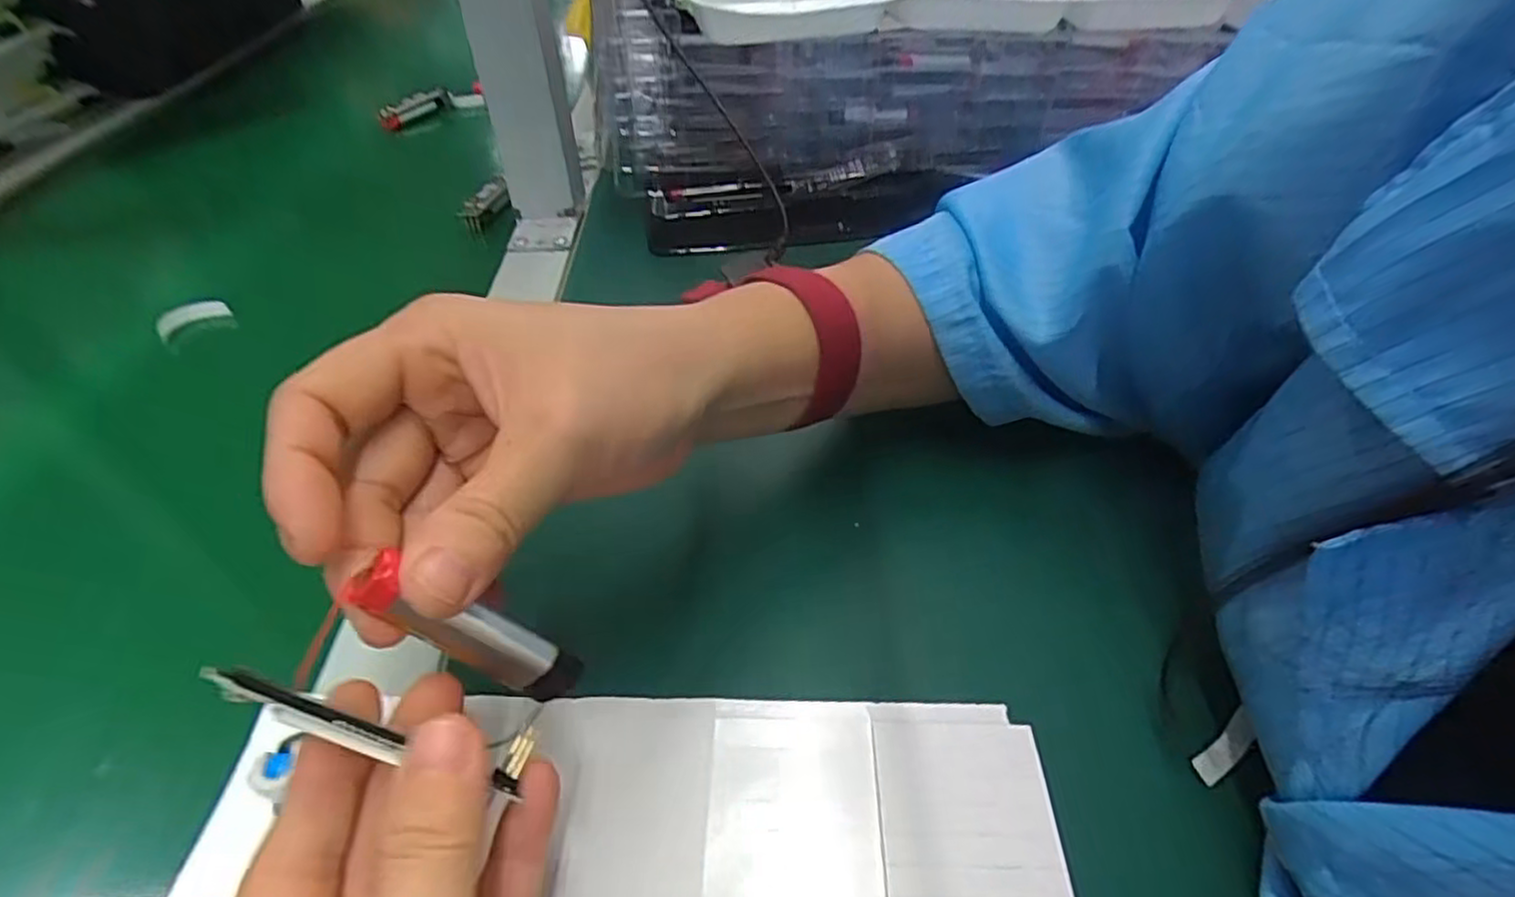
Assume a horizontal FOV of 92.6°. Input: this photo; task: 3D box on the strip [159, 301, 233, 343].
[{"bbox_3d":[-0.318,-0.074,0.408,0.036,0.015,0.005,-32,52,-28],"label":"strip"}]

